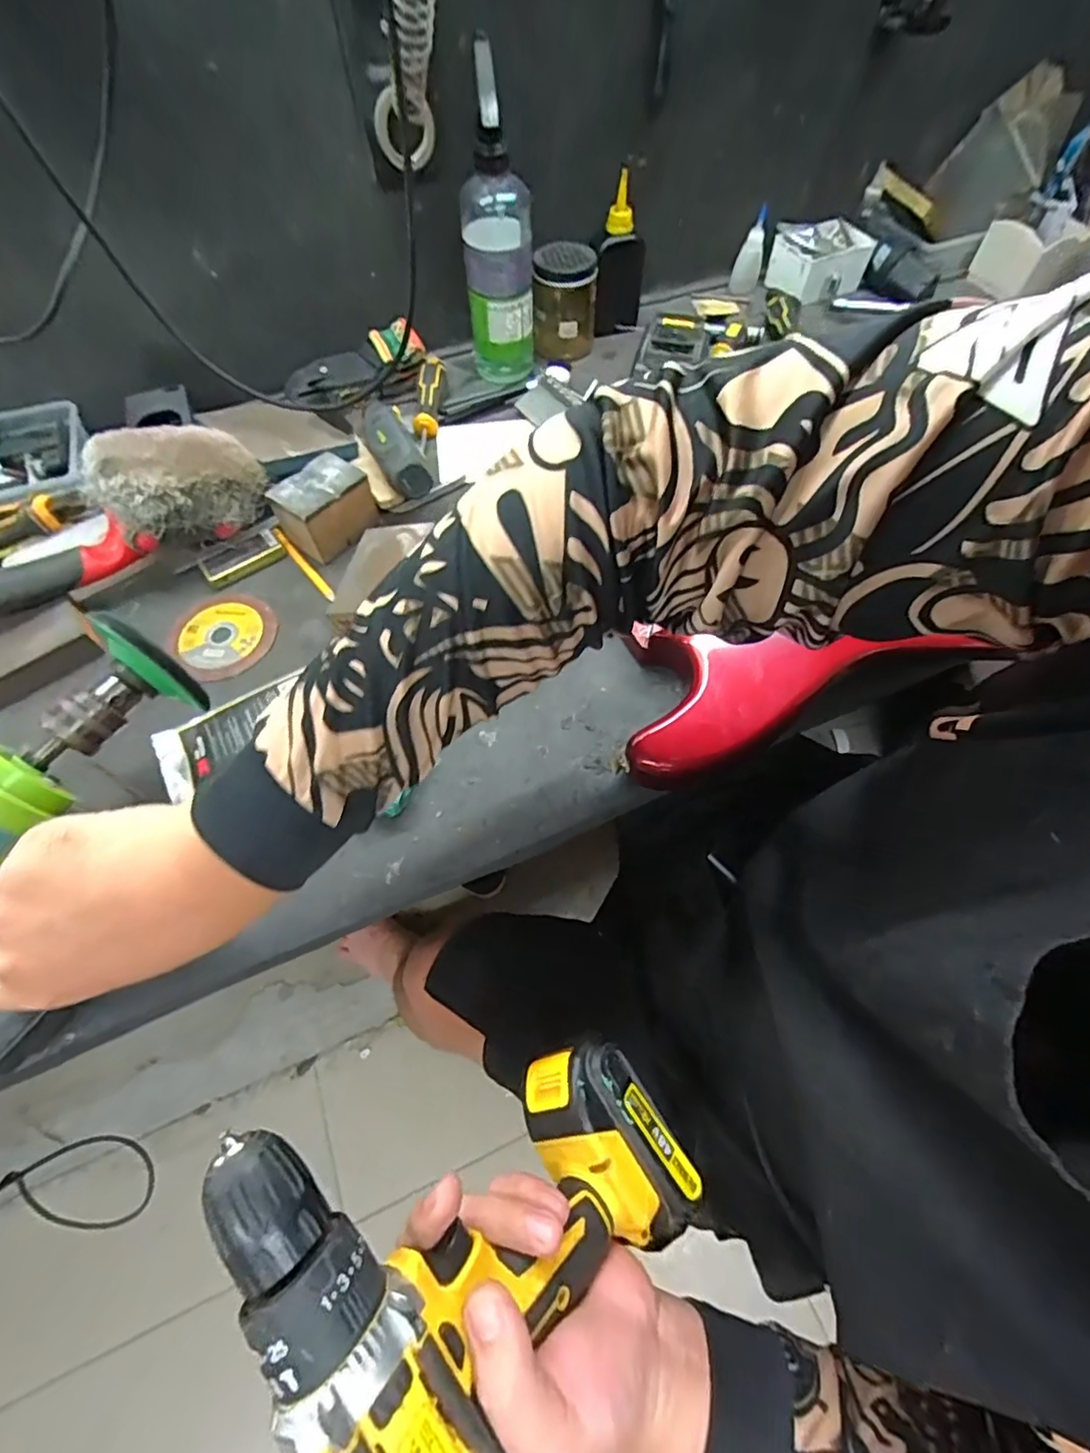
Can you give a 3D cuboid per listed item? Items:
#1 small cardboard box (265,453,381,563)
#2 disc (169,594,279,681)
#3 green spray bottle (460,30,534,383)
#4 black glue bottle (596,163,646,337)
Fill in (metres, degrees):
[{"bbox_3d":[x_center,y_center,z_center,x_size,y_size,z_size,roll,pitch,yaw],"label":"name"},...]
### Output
[{"bbox_3d":[-0.195,-0.198,0.517,0.057,0.057,0.086,33,65,15],"label":"small cardboard box"},{"bbox_3d":[-0.270,-0.079,0.483,0.081,0.005,0.089,1,61,-2],"label":"disc"},{"bbox_3d":[-0.045,-0.474,0.564,0.067,0.229,0.074,1,61,-2],"label":"green spray bottle"},{"bbox_3d":[0.087,-0.517,0.643,0.048,0.125,0.048,13,61,5],"label":"black glue bottle"}]

